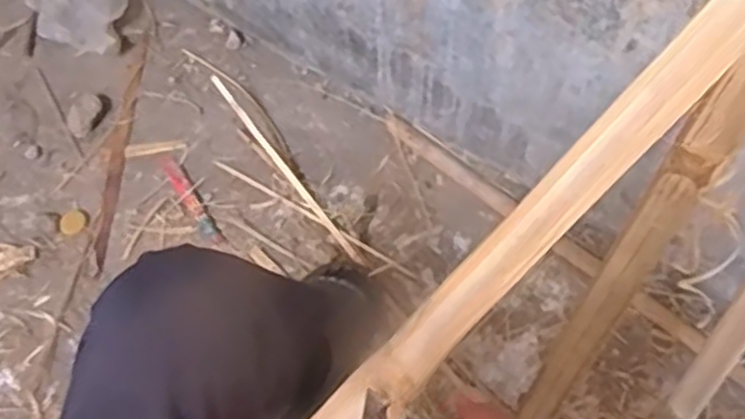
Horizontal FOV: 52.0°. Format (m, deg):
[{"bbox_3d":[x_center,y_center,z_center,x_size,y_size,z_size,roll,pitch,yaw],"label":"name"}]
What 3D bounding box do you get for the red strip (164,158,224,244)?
[{"bbox_3d":[-0.269,-0.013,1.128,0.024,0.007,0.165,-31,65,-13],"label":"red strip"}]

